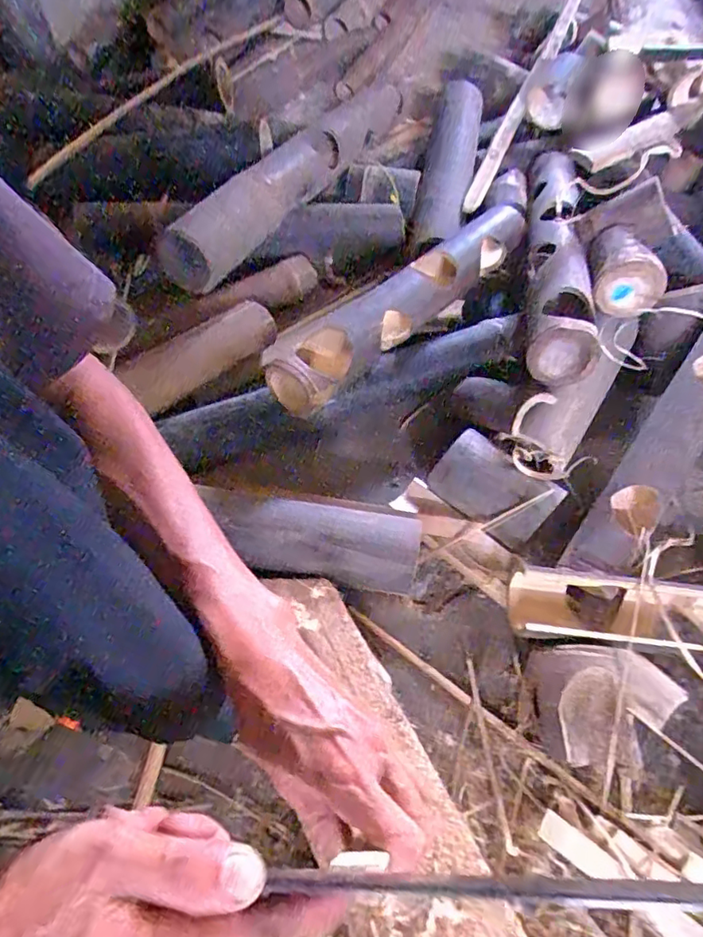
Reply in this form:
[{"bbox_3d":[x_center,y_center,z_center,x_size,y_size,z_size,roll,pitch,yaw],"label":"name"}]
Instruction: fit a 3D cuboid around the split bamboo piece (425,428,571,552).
[{"bbox_3d":[0.159,0.023,0.626,0.128,0.045,0.085,39,102,24],"label":"split bamboo piece"}]

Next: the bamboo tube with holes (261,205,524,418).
[{"bbox_3d":[0.057,-0.218,0.726,0.431,0.066,0.085,-41,69,-21],"label":"bamboo tube with holes"}]

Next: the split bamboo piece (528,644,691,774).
[{"bbox_3d":[0.249,0.221,0.517,0.145,0.054,0.107,1,61,0],"label":"split bamboo piece"}]

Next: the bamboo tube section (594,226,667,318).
[{"bbox_3d":[0.330,-0.235,0.683,0.096,0.075,0.084,25,63,13],"label":"bamboo tube section"}]

